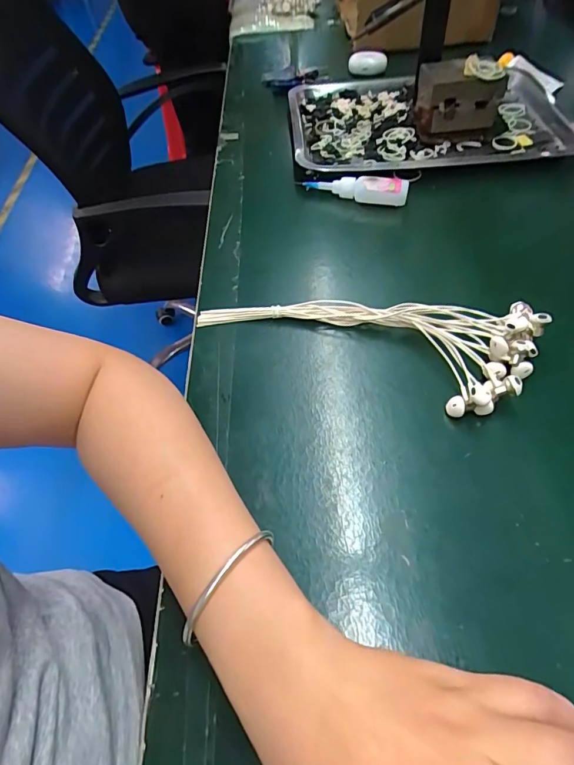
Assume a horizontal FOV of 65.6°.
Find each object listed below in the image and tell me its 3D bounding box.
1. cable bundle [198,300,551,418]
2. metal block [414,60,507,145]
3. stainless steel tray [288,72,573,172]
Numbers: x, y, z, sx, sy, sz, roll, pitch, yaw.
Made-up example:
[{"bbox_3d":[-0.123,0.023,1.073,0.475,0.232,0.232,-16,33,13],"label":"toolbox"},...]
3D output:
[{"bbox_3d":[0.063,-0.054,0.378,0.270,0.036,0.110,23,58,21],"label":"cable bundle"},{"bbox_3d":[0.209,-0.348,0.550,0.090,0.067,0.068,2,53,7],"label":"metal block"},{"bbox_3d":[0.174,-0.364,0.607,0.338,0.026,0.274,-4,53,2],"label":"stainless steel tray"}]

